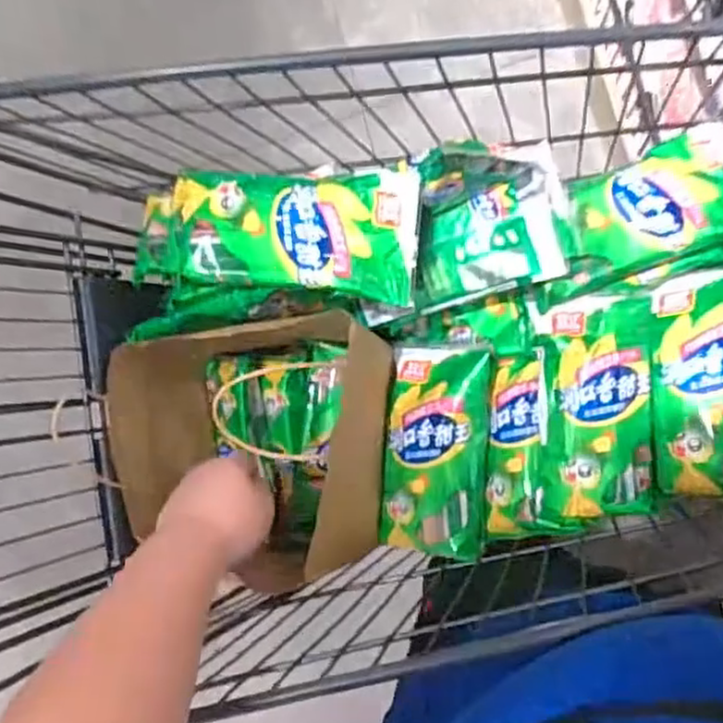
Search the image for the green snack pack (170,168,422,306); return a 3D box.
[{"bbox_3d":[-0.060,-0.112,0.581,0.212,0.043,0.109,5,88,8],"label":"green snack pack"}]

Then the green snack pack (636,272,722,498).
[{"bbox_3d":[0.310,0.017,0.607,0.113,0.055,0.189,-7,86,8],"label":"green snack pack"}]

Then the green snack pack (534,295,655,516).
[{"bbox_3d":[0.210,0.038,0.617,0.095,0.022,0.190,-1,87,8],"label":"green snack pack"}]

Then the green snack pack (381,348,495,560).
[{"bbox_3d":[0.071,0.083,0.659,0.099,0.040,0.192,4,88,8],"label":"green snack pack"}]

